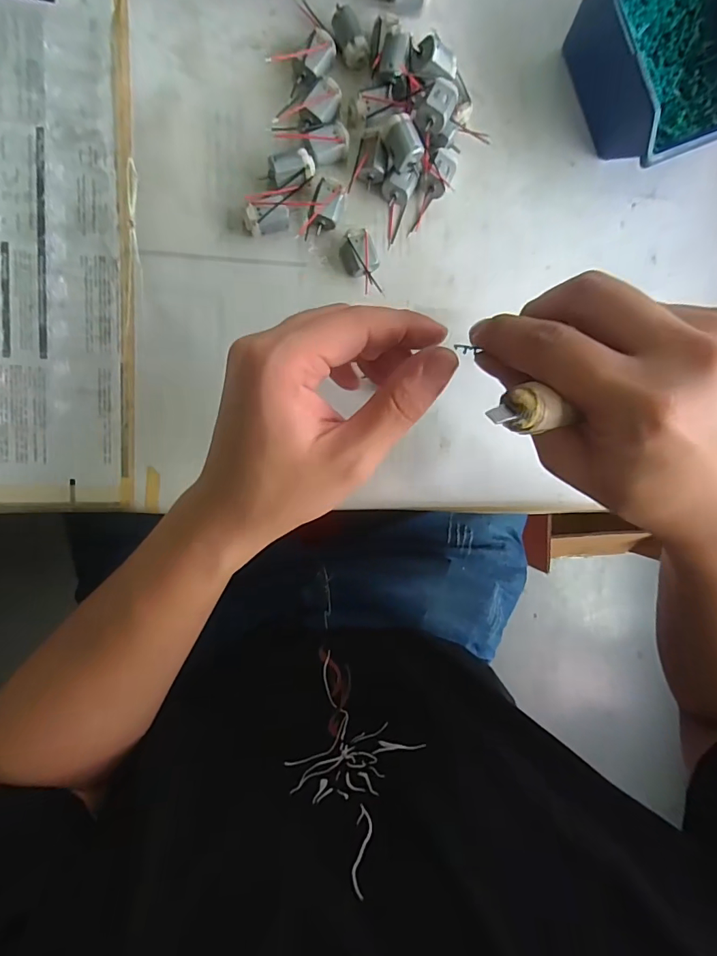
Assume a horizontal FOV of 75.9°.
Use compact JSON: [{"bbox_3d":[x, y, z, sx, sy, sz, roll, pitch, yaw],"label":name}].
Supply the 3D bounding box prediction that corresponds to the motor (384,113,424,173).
[{"bbox_3d":[0.027,-0.207,0.287,0.017,0.020,0.025,-28,97,-7],"label":"motor"}]

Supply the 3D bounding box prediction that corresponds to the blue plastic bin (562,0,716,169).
[{"bbox_3d":[0.204,-0.273,0.308,0.120,0.057,0.115,-24,96,-8],"label":"blue plastic bin"}]

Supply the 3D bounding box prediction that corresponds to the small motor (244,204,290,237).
[{"bbox_3d":[-0.057,-0.163,0.292,0.026,0.019,0.014,-1,93,-9],"label":"small motor"}]

